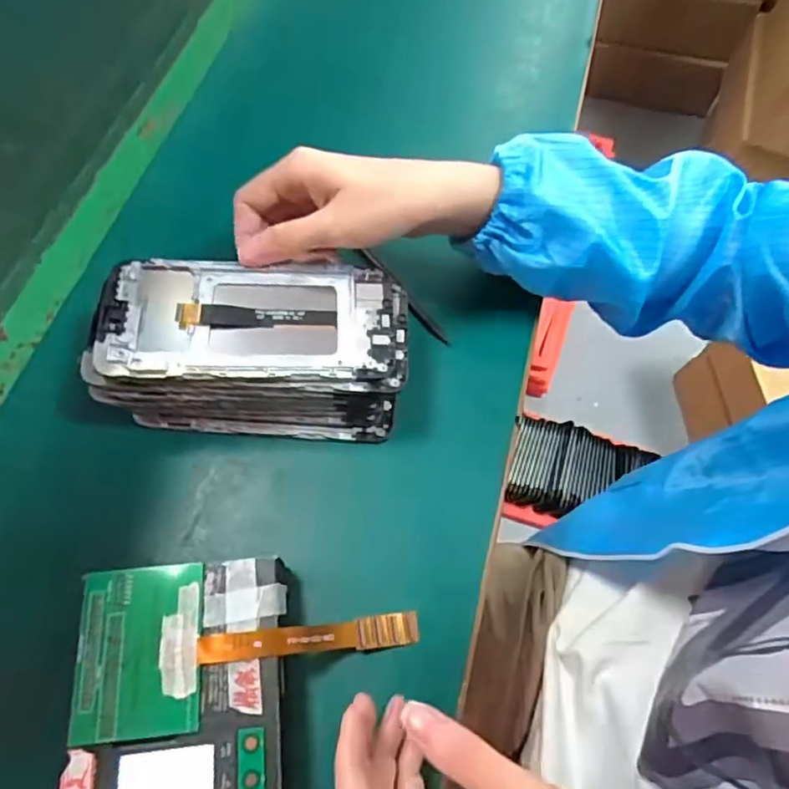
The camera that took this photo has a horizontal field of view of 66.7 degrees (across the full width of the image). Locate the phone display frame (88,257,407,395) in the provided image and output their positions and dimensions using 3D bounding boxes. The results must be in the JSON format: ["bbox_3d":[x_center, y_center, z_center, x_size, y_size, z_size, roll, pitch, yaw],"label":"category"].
[{"bbox_3d":[-0.076,-0.041,0.336,0.166,0.011,0.074,2,63,-7],"label":"phone display frame"}]

